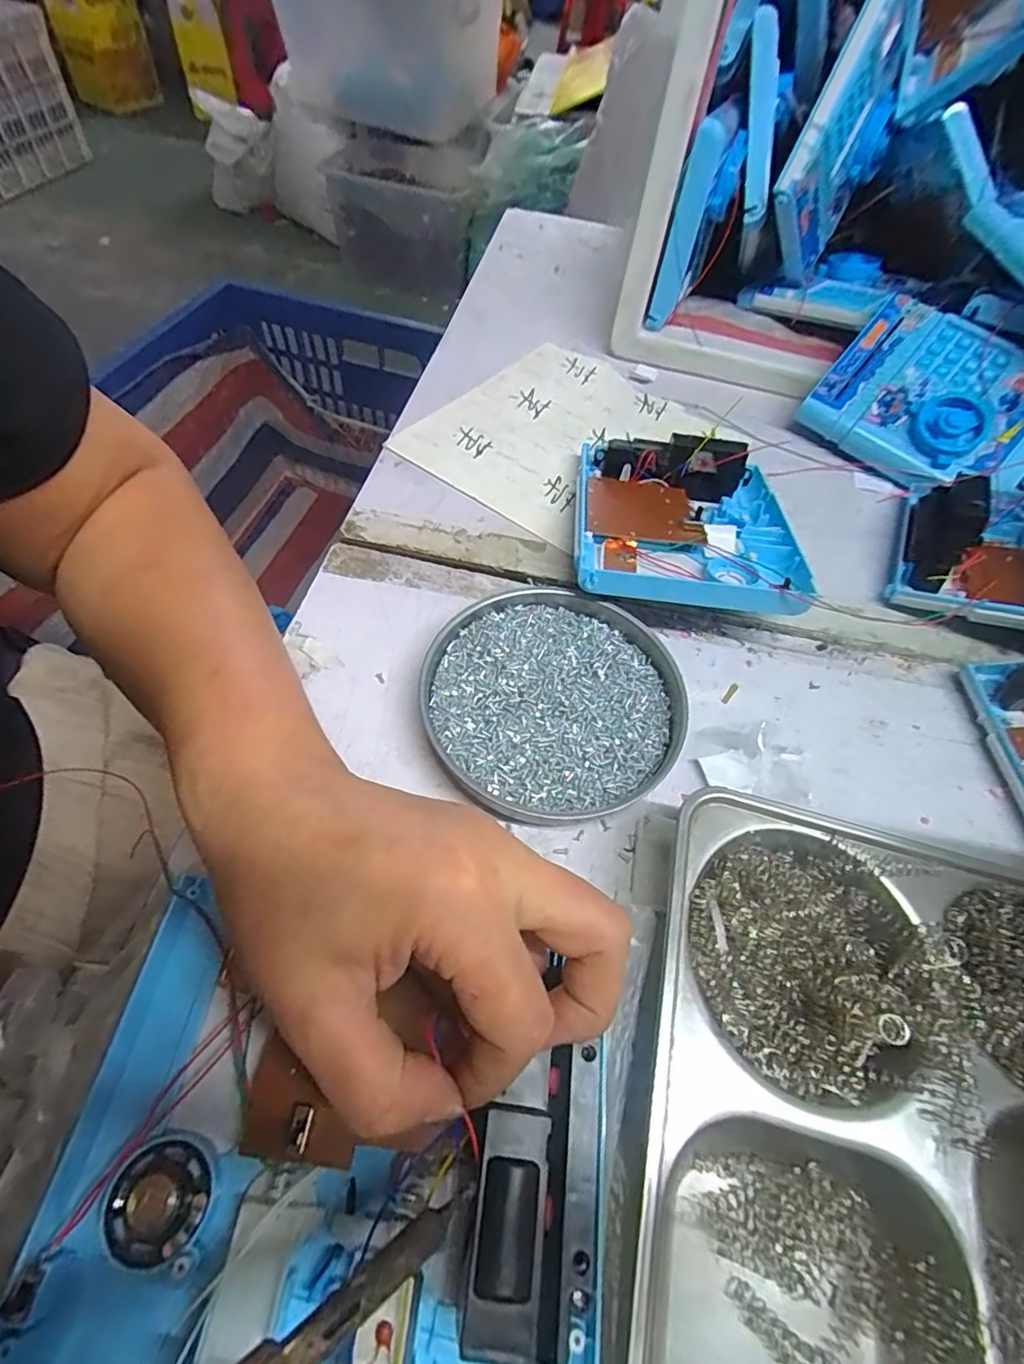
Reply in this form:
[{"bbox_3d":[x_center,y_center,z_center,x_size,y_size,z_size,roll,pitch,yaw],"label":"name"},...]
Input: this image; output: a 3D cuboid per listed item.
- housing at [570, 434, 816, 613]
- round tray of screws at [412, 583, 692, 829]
[{"bbox_3d":[0.108,-0.100,0.370,0.131,0.050,0.153,8,57,1],"label":"housing"},{"bbox_3d":[0.022,0.010,0.311,0.138,0.021,0.131,2,57,-3],"label":"round tray of screws"}]

